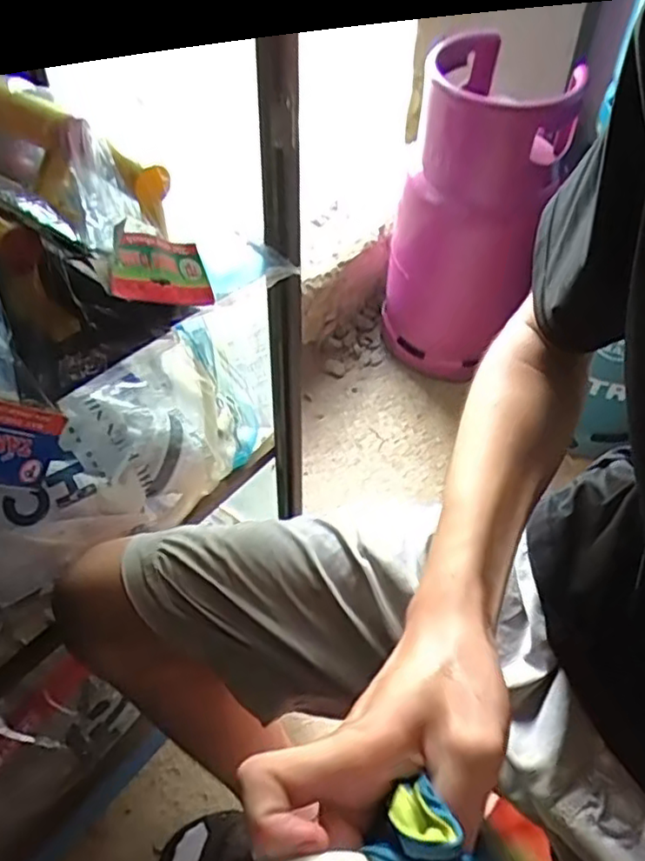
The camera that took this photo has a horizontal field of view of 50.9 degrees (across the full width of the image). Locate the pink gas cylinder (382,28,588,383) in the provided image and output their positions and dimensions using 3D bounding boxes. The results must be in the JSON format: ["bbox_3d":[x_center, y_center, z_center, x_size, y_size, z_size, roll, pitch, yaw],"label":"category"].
[{"bbox_3d":[0.279,-0.395,1.307,0.267,0.575,0.273,11,48,9],"label":"pink gas cylinder"}]

